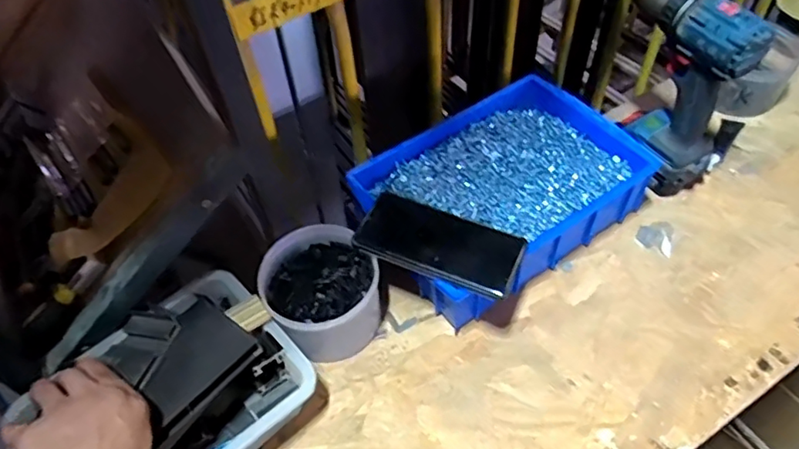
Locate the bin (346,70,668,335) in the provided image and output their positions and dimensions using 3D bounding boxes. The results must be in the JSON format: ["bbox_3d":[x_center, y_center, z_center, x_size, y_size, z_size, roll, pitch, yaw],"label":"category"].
[{"bbox_3d":[0.110,-0.033,0.669,0.310,0.089,0.224,-34,57,-21],"label":"bin"}]

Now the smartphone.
[{"bbox_3d":[0.039,0.015,0.569,0.160,0.012,0.075,18,55,16],"label":"smartphone"}]

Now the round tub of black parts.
[{"bbox_3d":[-0.078,0.072,0.591,0.111,0.081,0.113,-2,52,3],"label":"round tub of black parts"}]

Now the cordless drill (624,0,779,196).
[{"bbox_3d":[0.306,-0.160,0.665,0.078,0.227,0.170,-30,56,-18],"label":"cordless drill"}]

